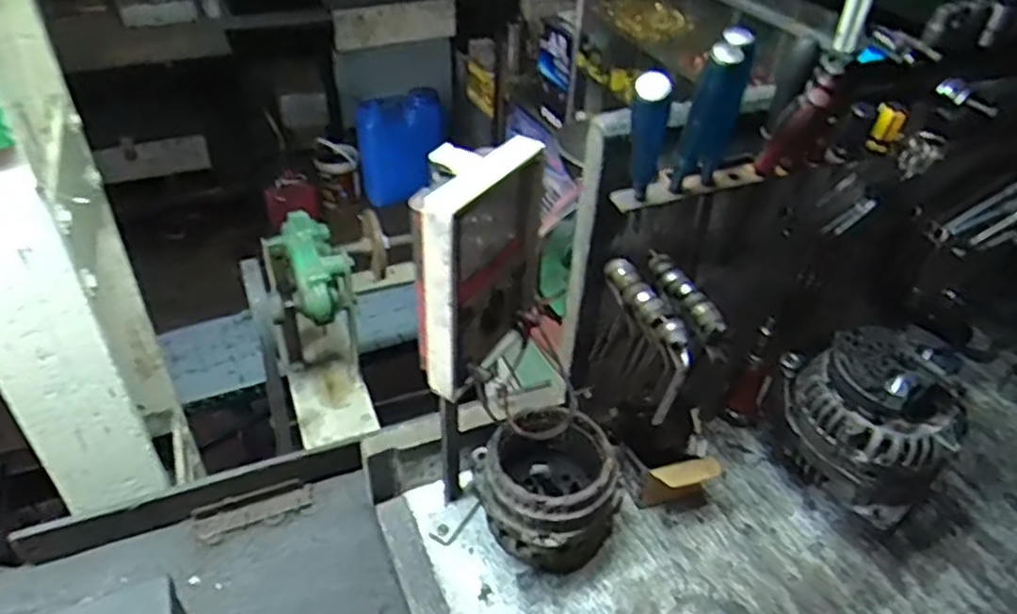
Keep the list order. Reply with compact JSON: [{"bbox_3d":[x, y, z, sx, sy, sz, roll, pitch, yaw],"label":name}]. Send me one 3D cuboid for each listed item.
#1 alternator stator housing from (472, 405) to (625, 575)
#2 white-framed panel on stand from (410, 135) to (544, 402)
[{"bbox_3d":[0.040,0.183,0.715,0.131,0.131,0.137,2,39,-2],"label":"alternator stator housing"},{"bbox_3d":[-0.025,-0.034,0.546,0.049,0.167,0.125,22,43,21],"label":"white-framed panel on stand"}]

